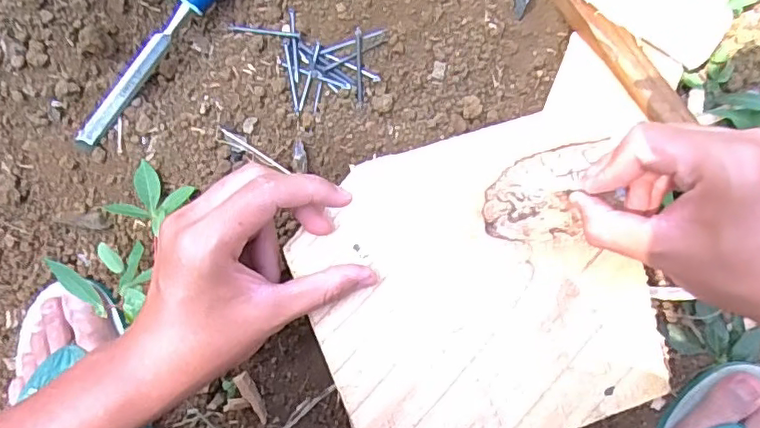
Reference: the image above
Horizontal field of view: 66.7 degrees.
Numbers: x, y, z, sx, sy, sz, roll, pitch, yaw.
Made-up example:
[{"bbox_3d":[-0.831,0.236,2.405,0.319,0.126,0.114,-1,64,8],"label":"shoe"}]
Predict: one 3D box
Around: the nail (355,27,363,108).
[{"bbox_3d":[-0.014,-0.099,0.394,0.004,0.004,0.053,-2,114,-4],"label":"nail"}]

